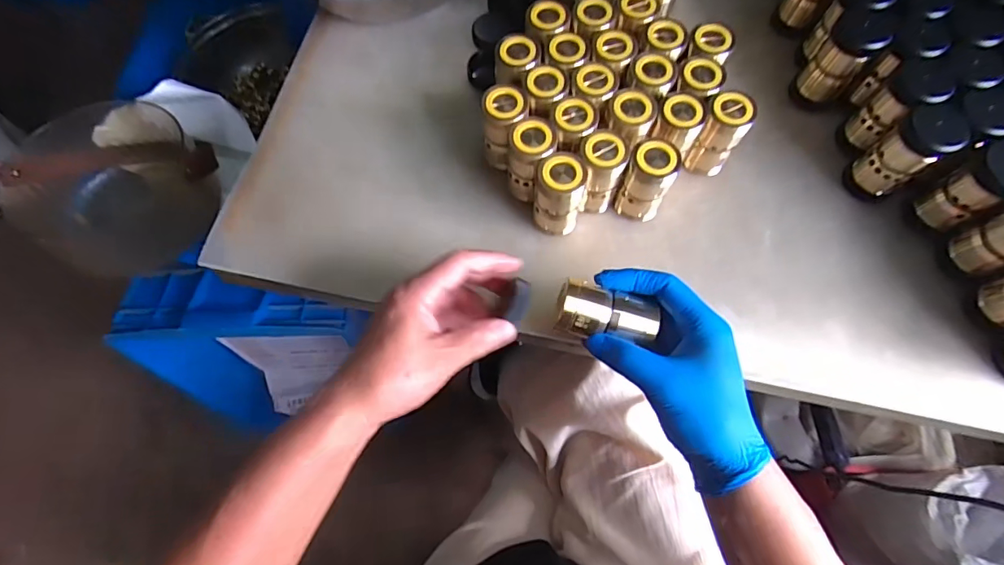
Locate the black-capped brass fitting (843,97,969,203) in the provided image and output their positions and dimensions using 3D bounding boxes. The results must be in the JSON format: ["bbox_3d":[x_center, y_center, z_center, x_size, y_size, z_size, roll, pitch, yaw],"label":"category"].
[{"bbox_3d":[0.338,-0.108,0.410,0.044,0.084,0.041,-36,74,-13],"label":"black-capped brass fitting"}]

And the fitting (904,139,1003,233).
[{"bbox_3d":[0.380,-0.074,0.393,0.034,0.079,0.039,-36,74,-12],"label":"fitting"}]

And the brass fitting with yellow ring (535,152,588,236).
[{"bbox_3d":[0.048,-0.073,0.413,0.040,0.075,0.037,3,69,1],"label":"brass fitting with yellow ring"}]

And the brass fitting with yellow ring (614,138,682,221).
[{"bbox_3d":[0.124,-0.086,0.417,0.036,0.076,0.037,0,69,0],"label":"brass fitting with yellow ring"}]

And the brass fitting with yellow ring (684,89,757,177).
[{"bbox_3d":[0.192,-0.129,0.431,0.035,0.075,0.034,0,69,0],"label":"brass fitting with yellow ring"}]

